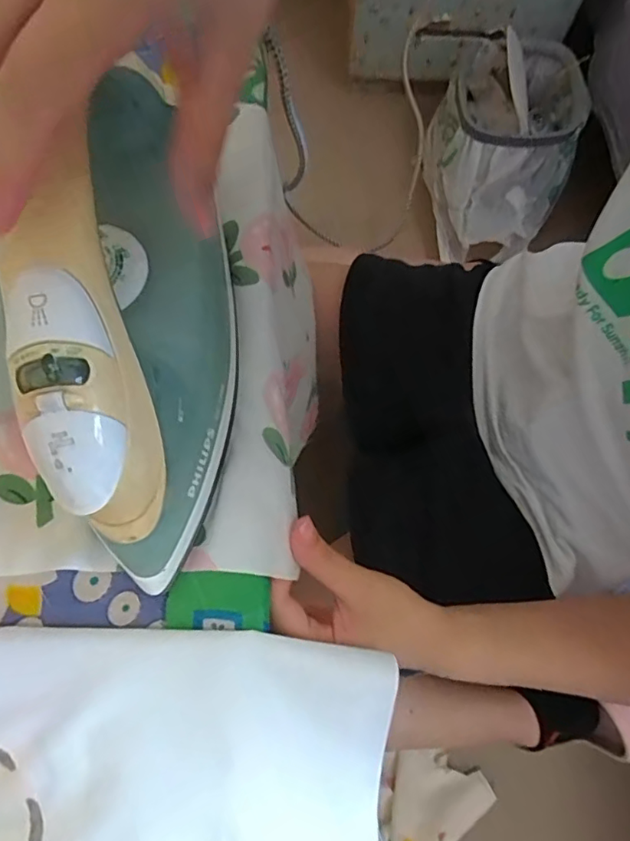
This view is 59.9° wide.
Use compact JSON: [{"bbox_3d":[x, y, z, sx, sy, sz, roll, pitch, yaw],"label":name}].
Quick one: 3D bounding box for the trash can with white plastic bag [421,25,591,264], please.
[{"bbox_3d":[0.286,-0.421,0.843,0.204,0.160,0.314,20,73,4],"label":"trash can with white plastic bag"}]

